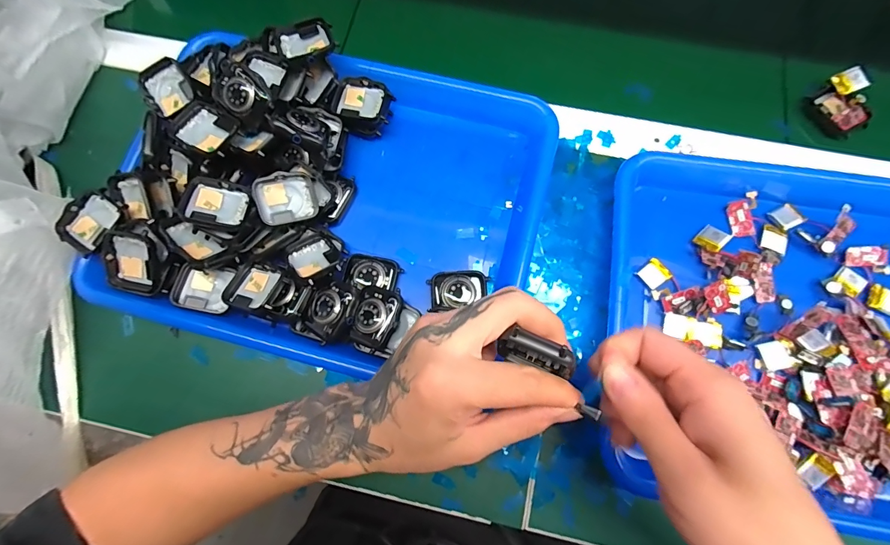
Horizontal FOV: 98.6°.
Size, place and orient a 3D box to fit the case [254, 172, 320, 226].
[{"bbox_3d":[-0.121,-0.057,0.292,0.043,0.008,0.036,-19,102,-21],"label":"case"}]

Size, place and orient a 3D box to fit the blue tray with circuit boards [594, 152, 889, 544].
[{"bbox_3d":[0.281,0.040,0.275,0.323,0.032,0.263,9,76,5],"label":"blue tray with circuit boards"}]

